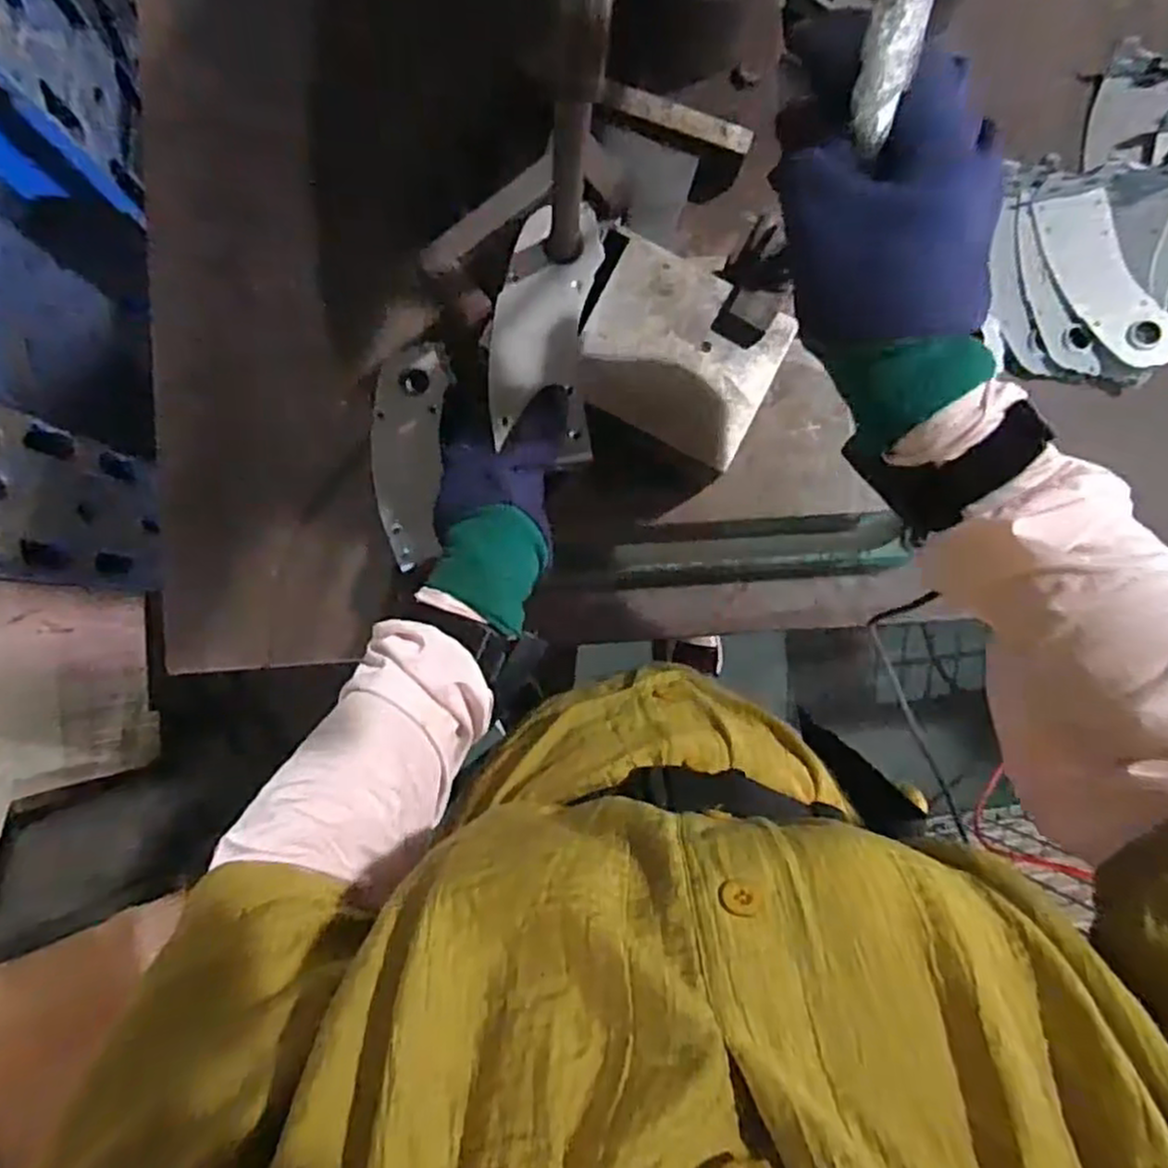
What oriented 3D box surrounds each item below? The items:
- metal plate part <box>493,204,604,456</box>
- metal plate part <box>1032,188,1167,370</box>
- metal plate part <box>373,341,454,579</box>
[{"bbox_3d":[-0.025,-0.163,0.483,0.066,0.006,0.159,4,88,-7],"label":"metal plate part"},{"bbox_3d":[0.454,-0.263,0.646,0.060,0.010,0.169,-24,82,10],"label":"metal plate part"},{"bbox_3d":[-0.143,-0.105,0.598,0.057,0.006,0.180,4,82,-3],"label":"metal plate part"}]

